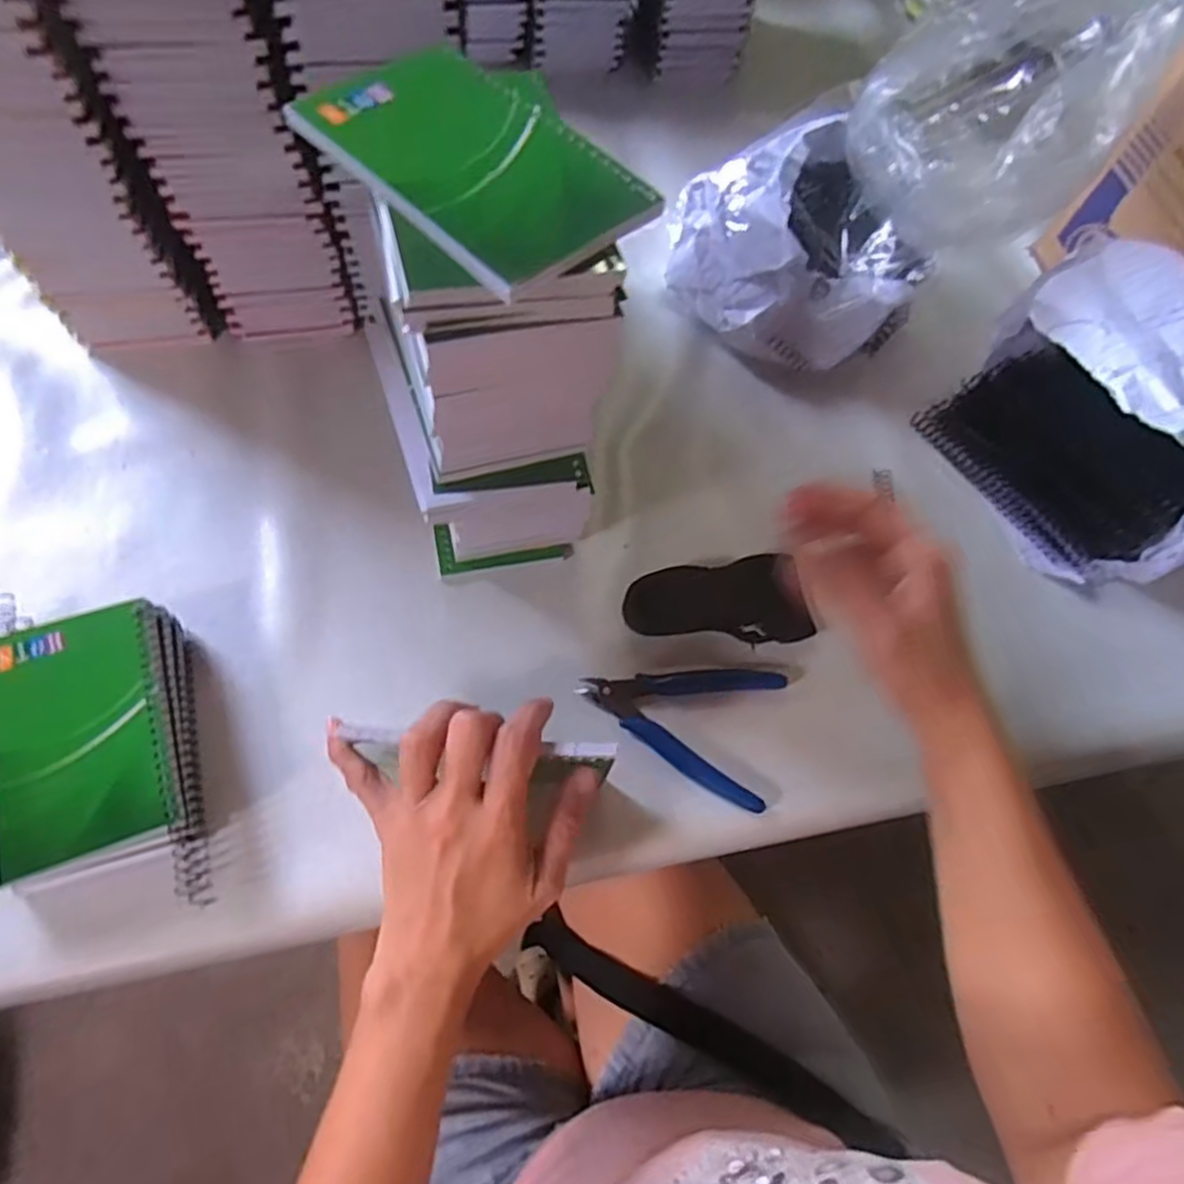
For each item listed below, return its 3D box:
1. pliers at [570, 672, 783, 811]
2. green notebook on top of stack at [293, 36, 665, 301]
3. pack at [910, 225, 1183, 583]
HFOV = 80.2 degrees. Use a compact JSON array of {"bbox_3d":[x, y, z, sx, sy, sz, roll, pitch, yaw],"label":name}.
[{"bbox_3d":[0.061,0.066,0.424,0.119,0.014,0.082,32,66,10],"label":"pliers"},{"bbox_3d":[-0.046,-0.166,0.268,0.081,0.006,0.130,-41,73,-20],"label":"green notebook on top of stack"},{"bbox_3d":[0.345,-0.116,0.474,0.140,0.120,0.205,-28,70,-17],"label":"pack"}]

